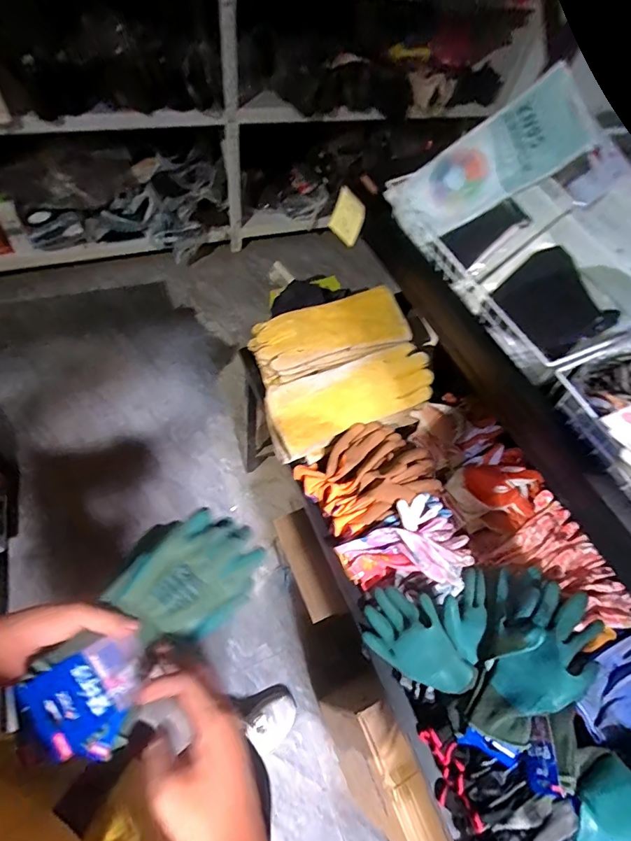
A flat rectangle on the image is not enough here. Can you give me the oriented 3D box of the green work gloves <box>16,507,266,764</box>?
[{"bbox_3d":[-0.170,0.202,0.433,0.117,0.067,0.247,30,44,15],"label":"green work gloves"}]

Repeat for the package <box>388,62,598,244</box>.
[{"bbox_3d":[0.251,-0.370,0.607,0.258,0.028,0.119,-24,87,28],"label":"package"}]

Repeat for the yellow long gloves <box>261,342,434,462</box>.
[{"bbox_3d":[0.063,-0.049,0.854,0.348,0.050,0.157,-23,61,3],"label":"yellow long gloves"}]

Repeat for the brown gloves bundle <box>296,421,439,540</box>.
[{"bbox_3d":[0.102,0.104,0.796,0.228,0.066,0.189,-28,64,-18],"label":"brown gloves bundle"}]

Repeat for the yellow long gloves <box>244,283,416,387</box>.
[{"bbox_3d":[0.030,-0.175,0.905,0.330,0.090,0.153,-16,61,-12],"label":"yellow long gloves"}]

